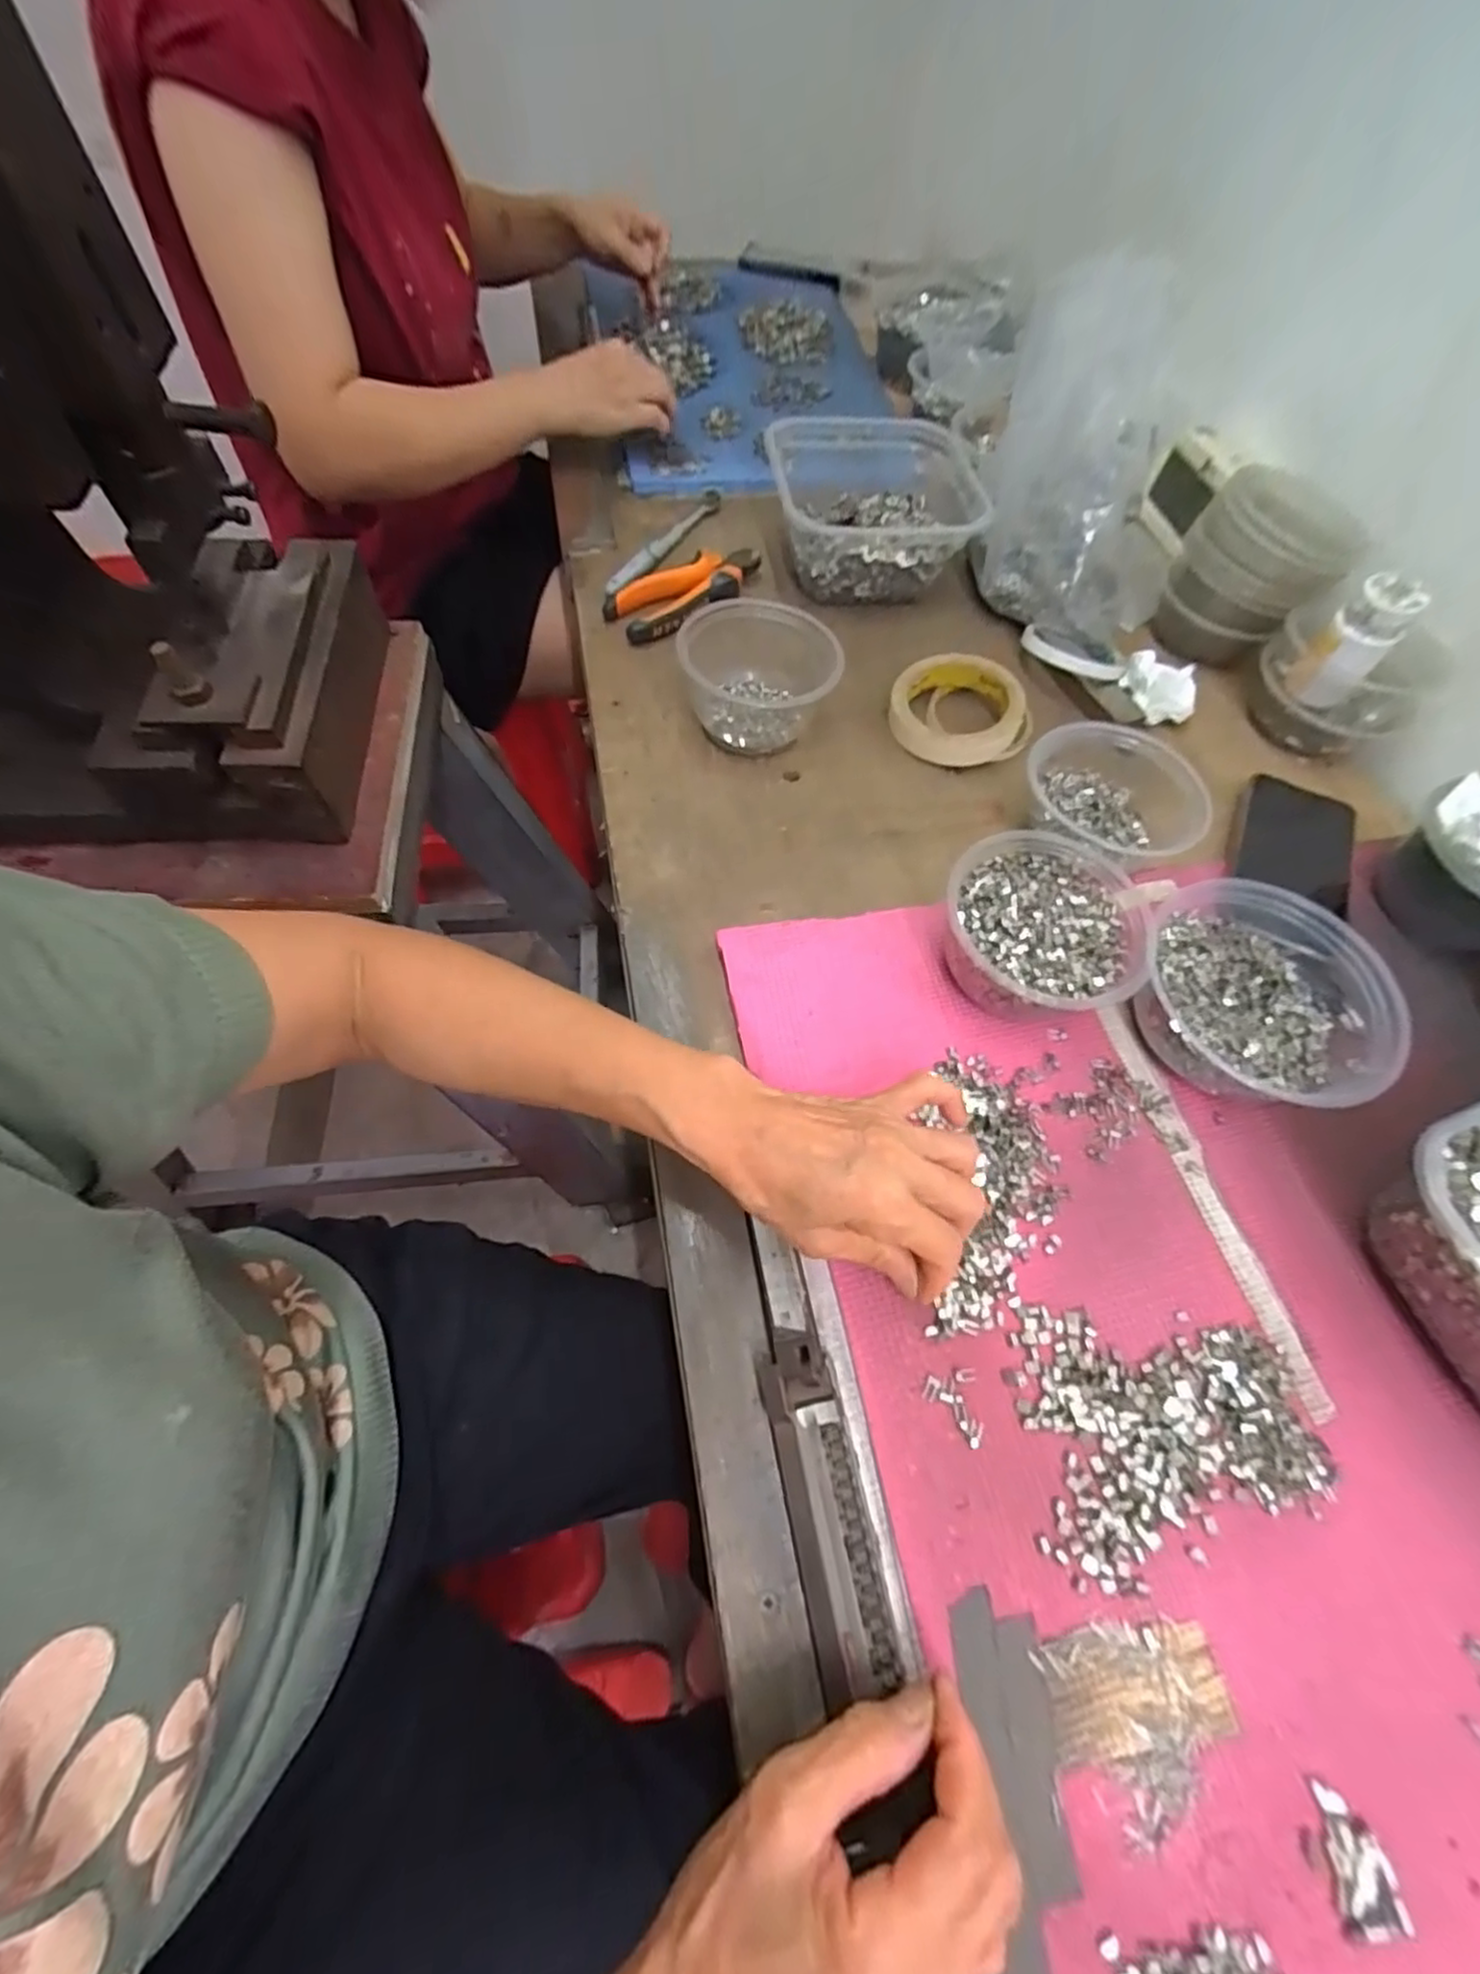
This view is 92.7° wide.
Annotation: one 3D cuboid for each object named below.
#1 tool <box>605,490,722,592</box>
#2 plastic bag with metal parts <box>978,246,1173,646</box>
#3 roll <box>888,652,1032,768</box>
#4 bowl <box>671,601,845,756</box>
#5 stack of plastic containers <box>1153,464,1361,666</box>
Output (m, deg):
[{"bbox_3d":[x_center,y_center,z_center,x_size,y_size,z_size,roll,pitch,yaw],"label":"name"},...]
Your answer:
[{"bbox_3d":[-0.067,-0.403,0.636,0.021,0.011,0.179,28,63,10],"label":"tool"},{"bbox_3d":[0.284,-0.410,0.554,0.166,0.203,0.132,25,63,8],"label":"plastic bag with metal parts"},{"bbox_3d":[0.166,-0.215,0.546,0.099,0.031,0.094,2,62,-4],"label":"roll"},{"bbox_3d":[0.014,-0.228,0.522,0.107,0.066,0.100,2,62,-4],"label":"bowl"},{"bbox_3d":[0.426,-0.346,0.582,0.110,0.101,0.097,39,65,15],"label":"stack of plastic containers"}]

